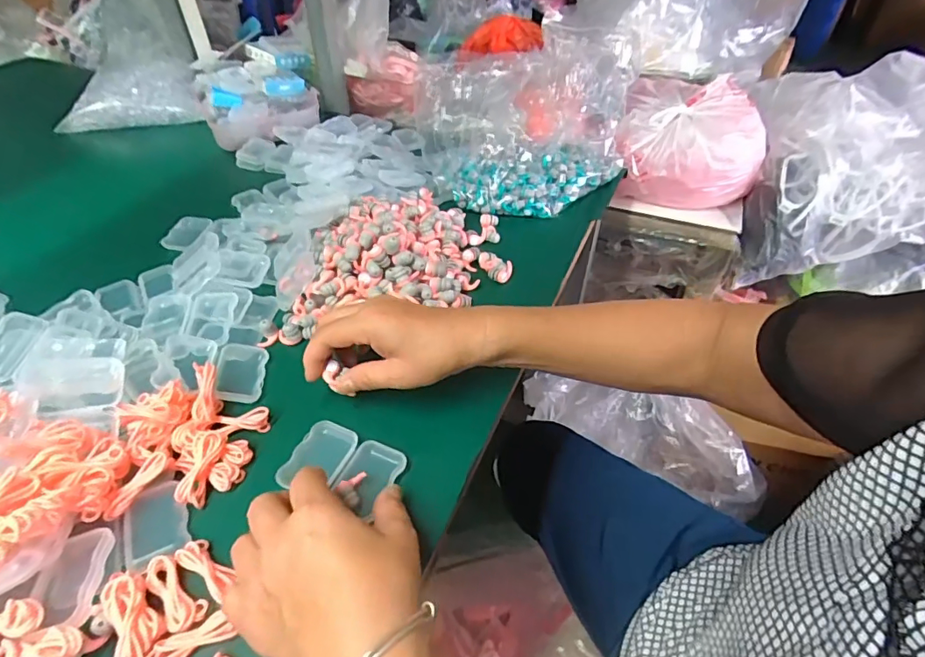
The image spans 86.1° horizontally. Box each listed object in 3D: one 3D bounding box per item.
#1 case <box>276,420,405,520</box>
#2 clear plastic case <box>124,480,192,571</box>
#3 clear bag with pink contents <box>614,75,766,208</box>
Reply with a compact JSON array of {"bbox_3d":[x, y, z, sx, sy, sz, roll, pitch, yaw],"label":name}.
[{"bbox_3d":[-0.082,0.096,0.345,0.073,0.010,0.052,17,47,12],"label":"case"},{"bbox_3d":[-0.195,0.123,0.315,0.034,0.011,0.054,-19,48,-18],"label":"clear plastic case"},{"bbox_3d":[0.334,-0.275,0.732,0.195,0.125,0.174,13,46,13],"label":"clear bag with pink contents"}]

